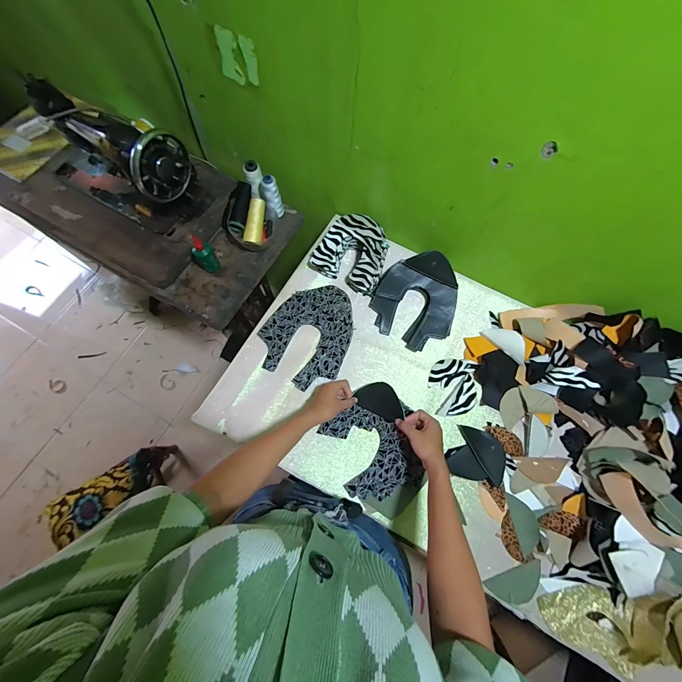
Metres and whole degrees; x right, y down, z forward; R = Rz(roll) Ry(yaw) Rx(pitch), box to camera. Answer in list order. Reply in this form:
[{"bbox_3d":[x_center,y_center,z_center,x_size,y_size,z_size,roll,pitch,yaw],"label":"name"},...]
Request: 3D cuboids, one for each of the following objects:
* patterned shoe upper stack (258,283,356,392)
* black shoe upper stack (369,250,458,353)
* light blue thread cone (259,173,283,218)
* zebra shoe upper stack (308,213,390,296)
[{"bbox_3d":[-0.069,-0.019,0.685,0.190,0.019,0.235,29,83,2],"label":"patterned shoe upper stack"},{"bbox_3d":[0.186,-0.106,0.711,0.196,0.064,0.230,29,73,8],"label":"black shoe upper stack"},{"bbox_3d":[-0.174,-0.361,0.757,0.047,0.108,0.045,-14,72,-6],"label":"light blue thread cone"},{"bbox_3d":[0.035,-0.220,0.733,0.166,0.083,0.159,26,73,7],"label":"zebra shoe upper stack"}]

